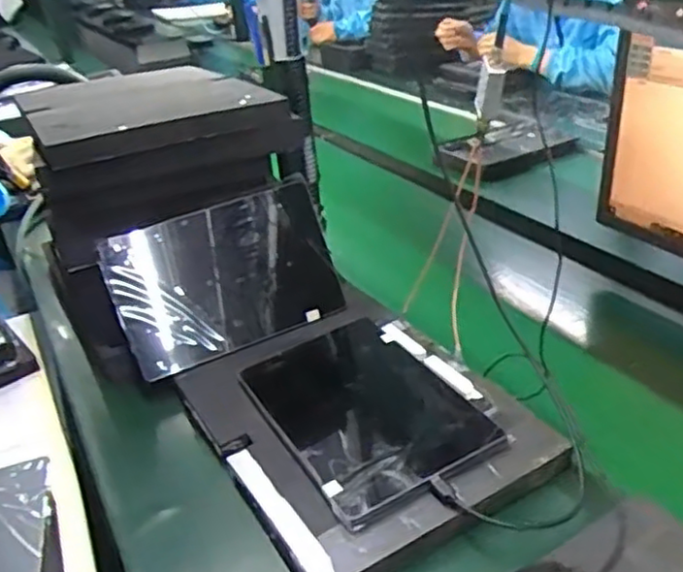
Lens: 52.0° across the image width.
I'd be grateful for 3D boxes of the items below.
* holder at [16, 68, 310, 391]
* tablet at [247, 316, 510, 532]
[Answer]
[{"bbox_3d":[-0.216,-0.171,0.832,0.290,0.135,0.278,-19,32,-21],"label":"holder"},{"bbox_3d":[0.027,0.113,0.687,0.183,0.019,0.247,-20,32,-22],"label":"tablet"}]

